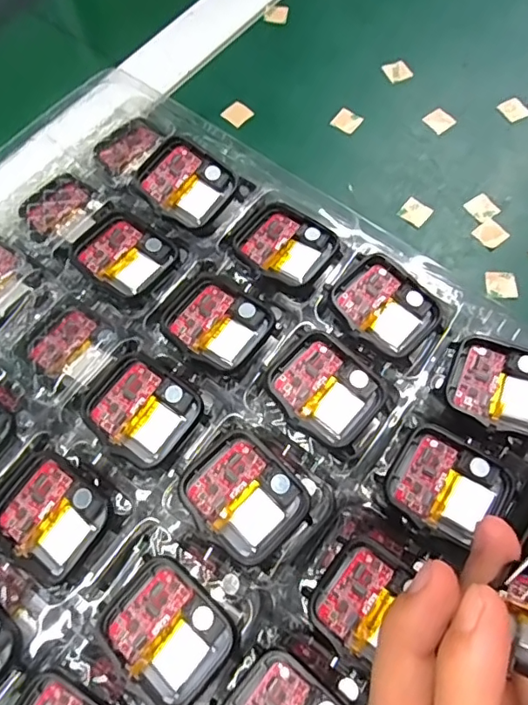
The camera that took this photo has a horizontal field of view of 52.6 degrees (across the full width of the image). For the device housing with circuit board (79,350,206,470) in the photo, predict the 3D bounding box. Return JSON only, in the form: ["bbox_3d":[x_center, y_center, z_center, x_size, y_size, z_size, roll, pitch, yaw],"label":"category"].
[{"bbox_3d":[-0.050,0.023,0.219,0.042,0.006,0.038,33,71,14],"label":"device housing with circuit board"}]

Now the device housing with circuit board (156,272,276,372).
[{"bbox_3d":[-0.021,-0.013,0.232,0.042,0.006,0.036,35,72,15],"label":"device housing with circuit board"}]

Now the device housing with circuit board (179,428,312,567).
[{"bbox_3d":[-0.007,0.054,0.202,0.043,0.011,0.037,42,74,17],"label":"device housing with circuit board"}]

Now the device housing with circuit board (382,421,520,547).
[{"bbox_3d":[0.071,0.052,0.208,0.043,0.013,0.035,31,71,13],"label":"device housing with circuit board"}]

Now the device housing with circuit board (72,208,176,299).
[{"bbox_3d":[-0.064,-0.044,0.246,0.039,0.007,0.035,33,71,14],"label":"device housing with circuit board"}]

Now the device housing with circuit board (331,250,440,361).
[{"bbox_3d":[0.052,-0.019,0.233,0.041,0.014,0.037,41,74,16],"label":"device housing with circuit board"}]

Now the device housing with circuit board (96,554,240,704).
[{"bbox_3d":[-0.034,0.096,0.186,0.043,0.008,0.037,39,73,16],"label":"device housing with circuit board"}]

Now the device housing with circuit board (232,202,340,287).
[{"bbox_3d":[0.009,-0.050,0.248,0.042,0.005,0.036,37,72,15],"label":"device housing with circuit board"}]

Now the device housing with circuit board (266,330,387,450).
[{"bbox_3d":[0.025,0.016,0.218,0.041,0.013,0.037,40,73,16],"label":"device housing with circuit board"}]

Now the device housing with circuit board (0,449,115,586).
[{"bbox_3d":[-0.082,0.061,0.204,0.041,0.008,0.038,35,72,14],"label":"device housing with circuit board"}]

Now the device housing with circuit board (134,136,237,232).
[{"bbox_3d":[-0.038,-0.080,0.254,0.041,0.005,0.036,36,80,1],"label":"device housing with circuit board"}]

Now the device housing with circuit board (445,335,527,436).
[{"bbox_3d":[0.100,0.014,0.219,0.043,0.008,0.036,21,69,10],"label":"device housing with circuit board"}]

